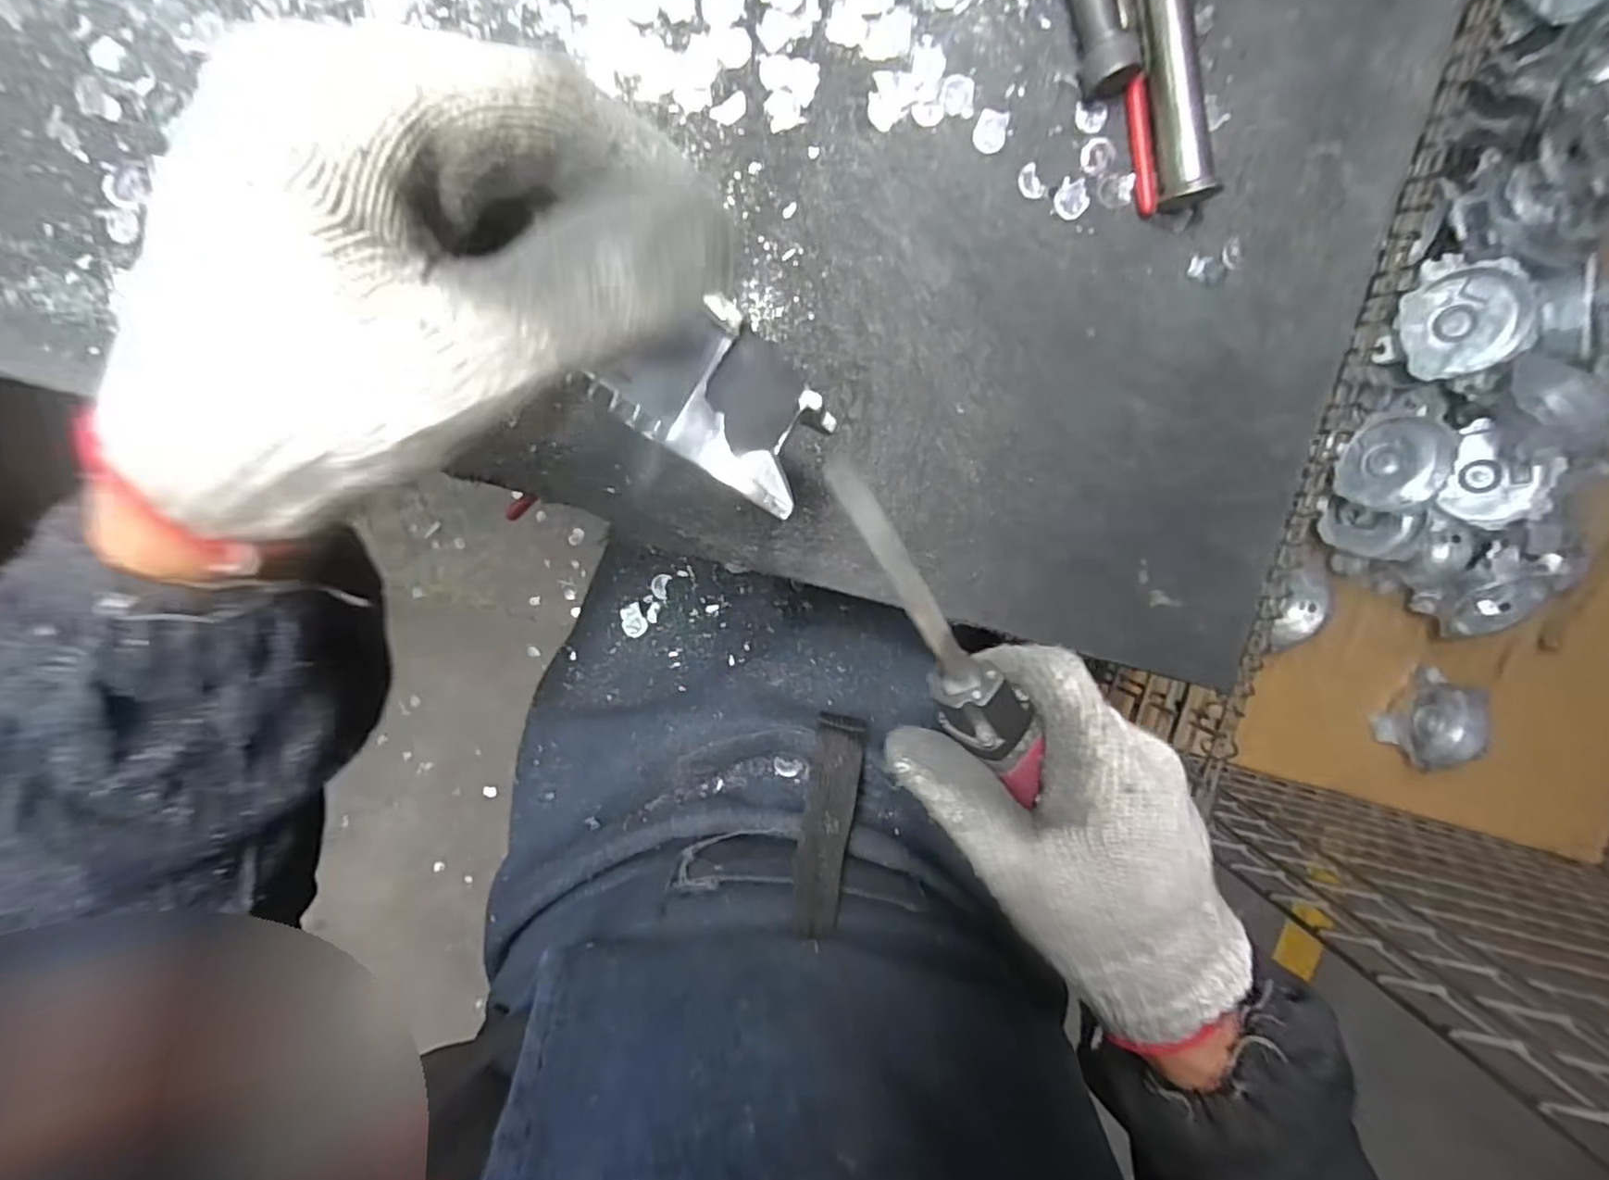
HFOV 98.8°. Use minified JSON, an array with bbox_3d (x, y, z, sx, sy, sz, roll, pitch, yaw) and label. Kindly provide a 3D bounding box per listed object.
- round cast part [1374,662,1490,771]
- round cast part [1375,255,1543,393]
[{"bbox_3d":[0.920,0.196,0.993,0.139,0.058,0.122,-44,98,3],"label":"round cast part"},{"bbox_3d":[0.816,-0.331,0.855,0.143,0.044,0.143,7,110,20],"label":"round cast part"}]

